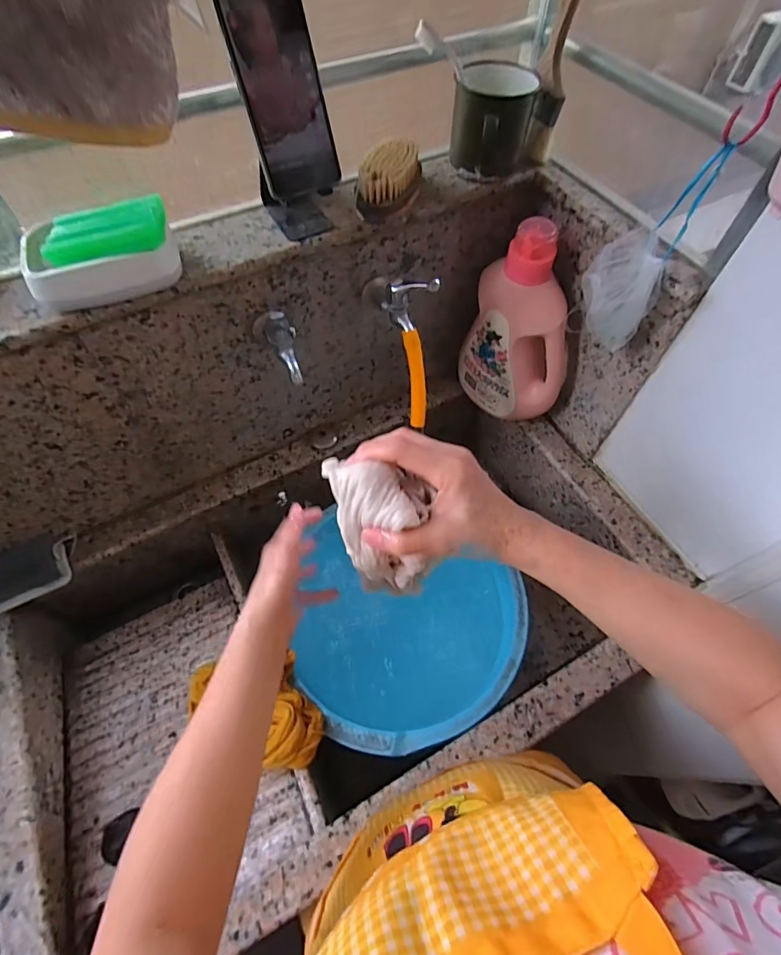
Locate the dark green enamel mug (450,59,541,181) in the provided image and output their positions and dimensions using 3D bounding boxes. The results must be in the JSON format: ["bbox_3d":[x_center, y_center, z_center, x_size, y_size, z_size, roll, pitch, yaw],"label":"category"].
[{"bbox_3d":[0.118,-0.420,0.542,0.091,0.095,0.128,12,59,6],"label":"dark green enamel mug"}]

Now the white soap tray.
[{"bbox_3d":[-0.273,-0.209,0.449,0.133,0.045,0.077,-22,62,-13],"label":"white soap tray"}]

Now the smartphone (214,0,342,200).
[{"bbox_3d":[-0.101,-0.359,0.433,0.078,0.159,0.011,-27,40,-16],"label":"smartphone"}]

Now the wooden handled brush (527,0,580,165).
[{"bbox_3d":[0.191,-0.469,0.529,0.029,0.184,0.034,12,59,6],"label":"wooden handled brush"}]

